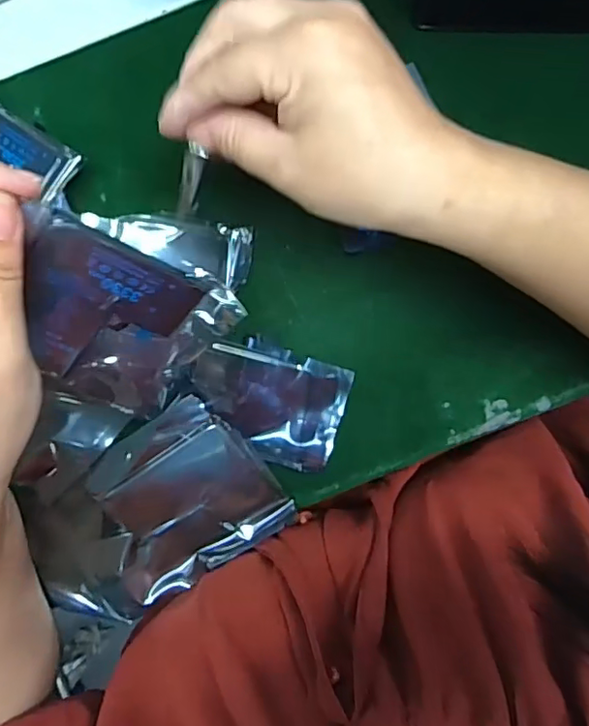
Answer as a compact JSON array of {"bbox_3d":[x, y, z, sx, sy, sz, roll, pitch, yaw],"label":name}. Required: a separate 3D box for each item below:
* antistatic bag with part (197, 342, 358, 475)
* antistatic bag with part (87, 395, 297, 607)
[{"bbox_3d":[-0.018,0.022,0.325,0.090,0.011,0.059,15,79,11],"label":"antistatic bag with part"},{"bbox_3d":[-0.064,0.077,0.315,0.101,0.019,0.088,-33,89,1],"label":"antistatic bag with part"}]

